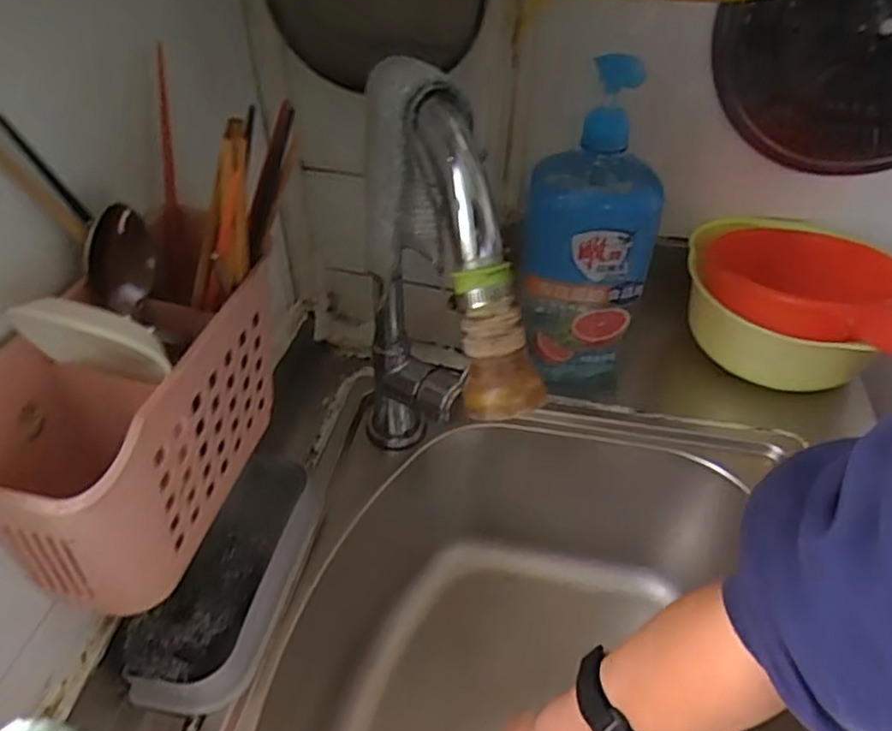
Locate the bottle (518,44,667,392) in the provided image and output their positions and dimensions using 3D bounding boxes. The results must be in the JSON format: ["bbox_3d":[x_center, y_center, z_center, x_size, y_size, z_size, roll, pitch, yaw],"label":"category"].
[{"bbox_3d":[0.121,-0.100,0.572,0.107,0.277,0.066,11,43,10],"label":"bottle"}]

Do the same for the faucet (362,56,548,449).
[{"bbox_3d":[-0.003,-0.001,0.418,0.065,0.331,0.190,-10,43,-12],"label":"faucet"}]

